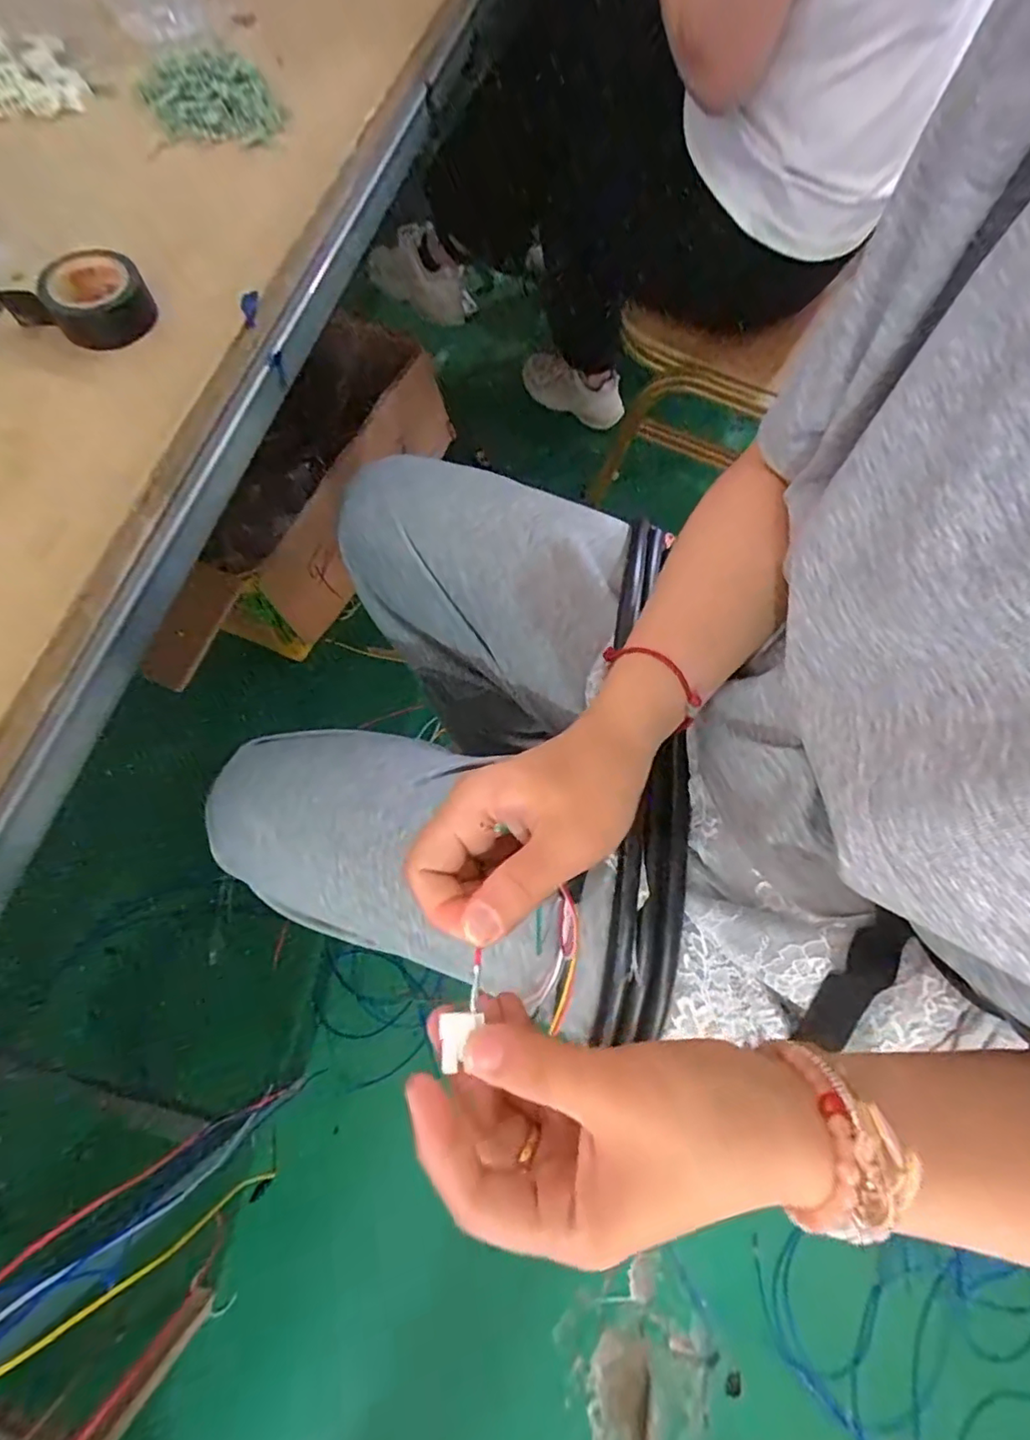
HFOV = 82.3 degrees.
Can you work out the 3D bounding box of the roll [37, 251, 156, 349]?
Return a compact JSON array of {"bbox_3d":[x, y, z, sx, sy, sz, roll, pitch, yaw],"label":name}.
[{"bbox_3d":[-0.209,-0.212,0.297,0.045,0.025,0.045,1,70,-2],"label":"roll"}]

